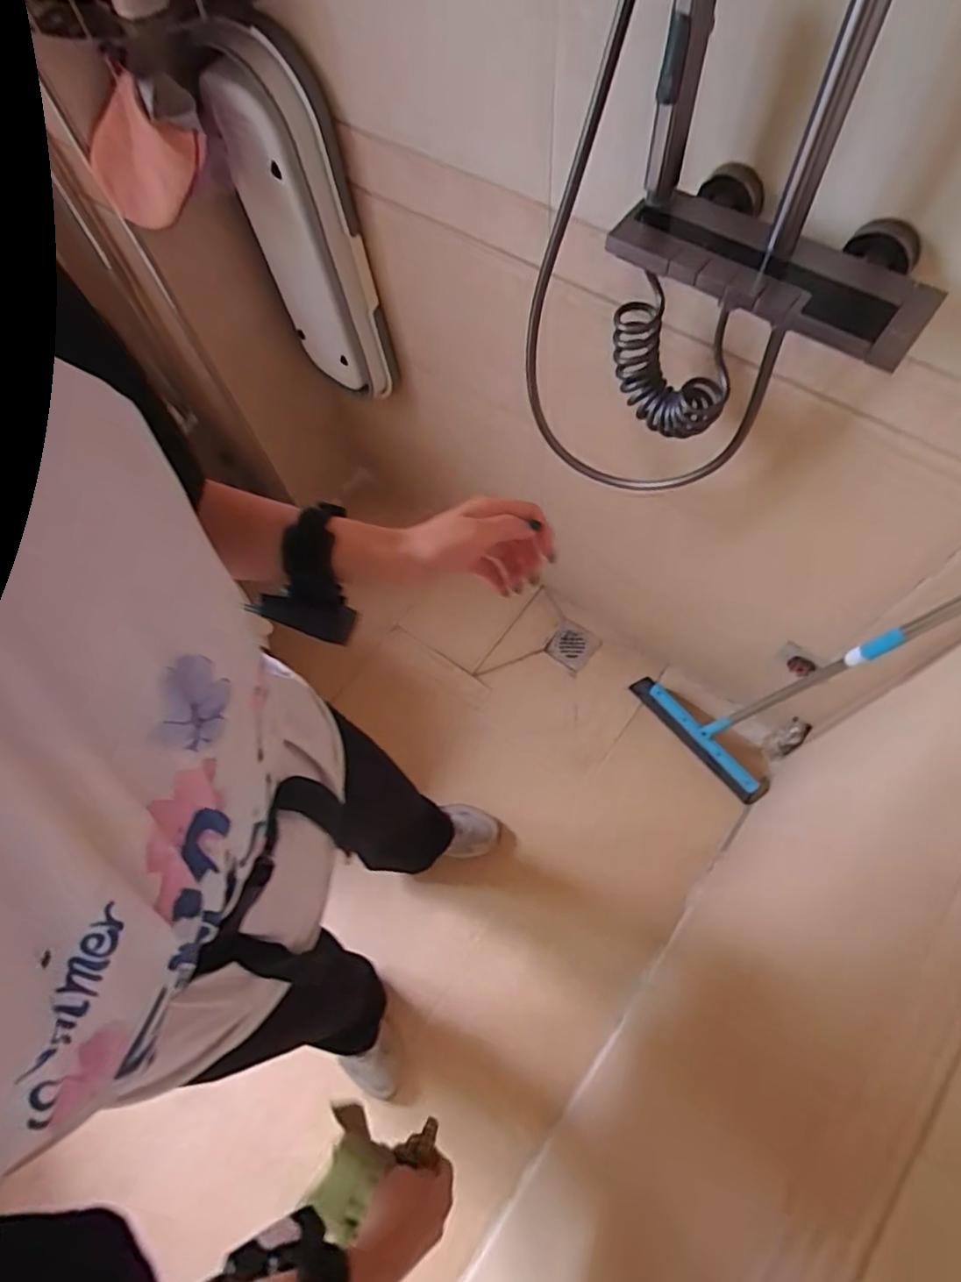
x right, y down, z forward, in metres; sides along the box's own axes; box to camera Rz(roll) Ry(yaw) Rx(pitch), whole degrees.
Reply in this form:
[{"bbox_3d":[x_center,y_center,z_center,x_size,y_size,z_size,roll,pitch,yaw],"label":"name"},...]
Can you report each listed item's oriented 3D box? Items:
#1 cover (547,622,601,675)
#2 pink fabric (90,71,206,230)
[{"bbox_3d":[0.219,0.012,1.518,0.101,0.015,0.101,31,72,15],"label":"cover"},{"bbox_3d":[-0.419,-0.607,0.805,0.142,0.132,0.070,-29,69,-8],"label":"pink fabric"}]

